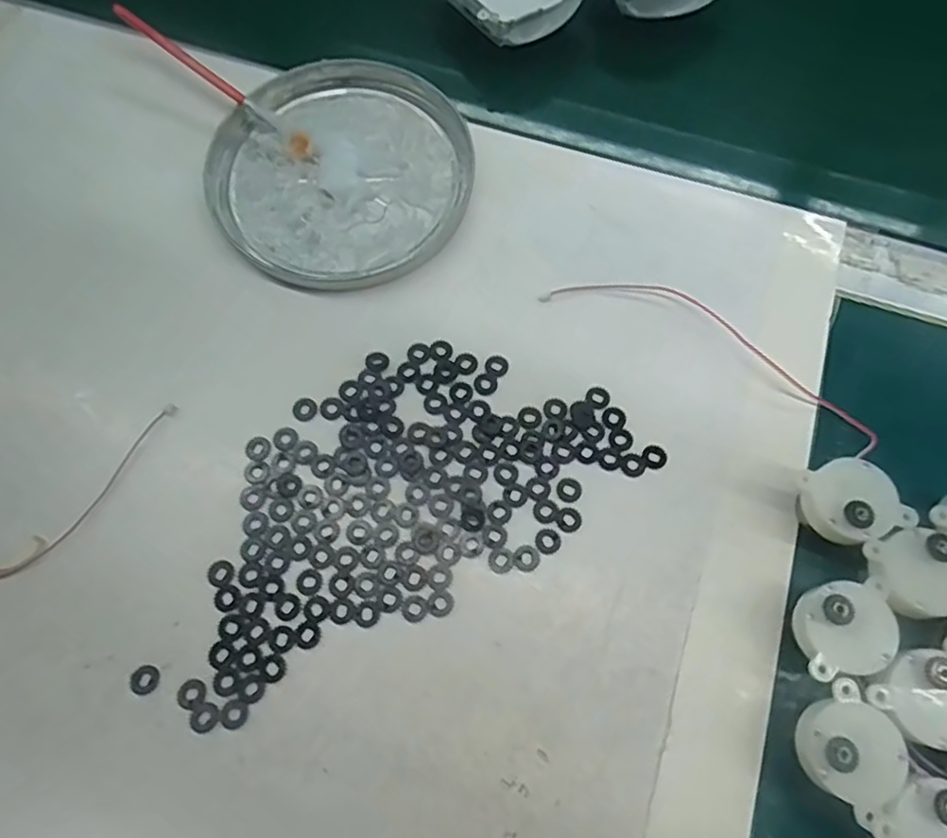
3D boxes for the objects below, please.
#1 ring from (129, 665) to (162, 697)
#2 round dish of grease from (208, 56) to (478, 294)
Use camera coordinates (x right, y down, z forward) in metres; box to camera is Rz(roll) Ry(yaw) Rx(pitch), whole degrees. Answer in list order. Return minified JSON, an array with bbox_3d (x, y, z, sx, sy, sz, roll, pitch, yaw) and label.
[{"bbox_3d":[-0.125,0.099,0.247,0.010,0.004,0.011,0,69,0],"label":"ring"},{"bbox_3d":[-0.065,-0.127,0.328,0.124,0.013,0.129,0,69,0],"label":"round dish of grease"}]

